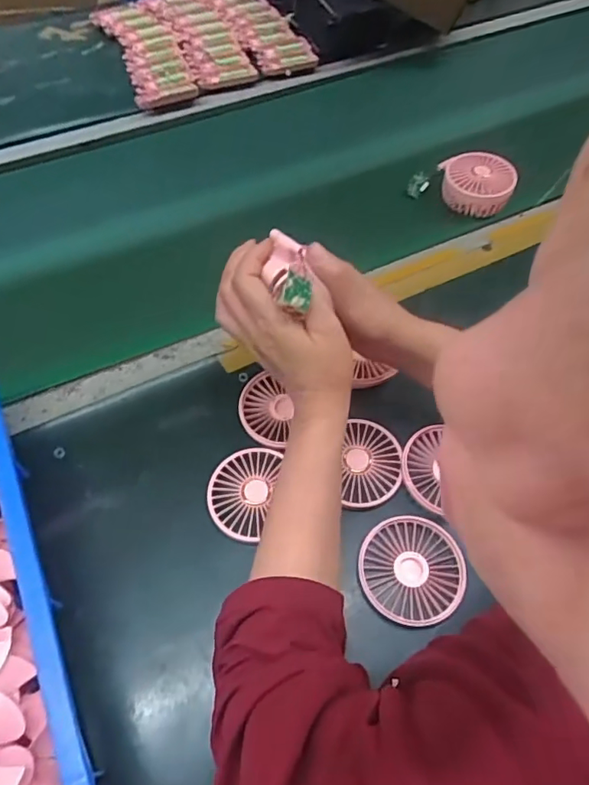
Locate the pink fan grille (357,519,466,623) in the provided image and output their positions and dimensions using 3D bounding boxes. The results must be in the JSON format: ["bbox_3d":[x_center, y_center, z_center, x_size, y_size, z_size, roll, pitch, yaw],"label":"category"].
[{"bbox_3d":[0.100,0.149,0.452,0.086,0.007,0.086,2,56,2],"label":"pink fan grille"}]

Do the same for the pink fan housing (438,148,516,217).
[{"bbox_3d":[0.234,-0.269,0.690,0.084,0.045,0.088,3,56,3],"label":"pink fan housing"}]

